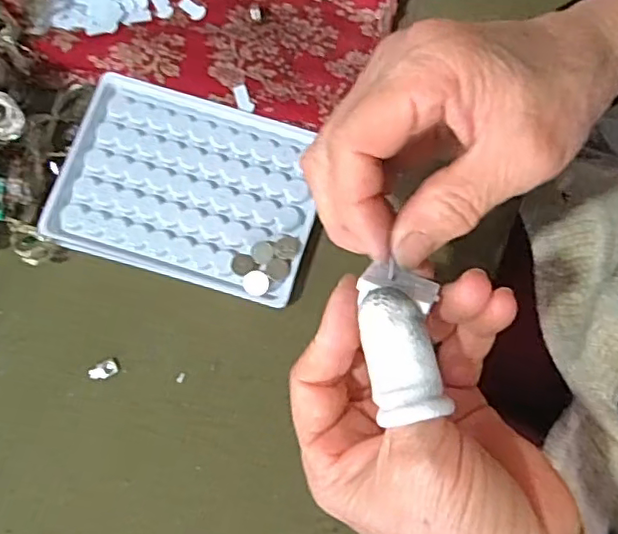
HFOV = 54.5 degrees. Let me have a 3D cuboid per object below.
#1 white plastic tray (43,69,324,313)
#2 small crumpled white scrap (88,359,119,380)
[{"bbox_3d":[-0.061,-0.041,0.312,0.129,0.018,0.094,14,73,9],"label":"white plastic tray"},{"bbox_3d":[-0.102,0.051,0.298,0.014,0.004,0.008,-27,71,-5],"label":"small crumpled white scrap"}]

